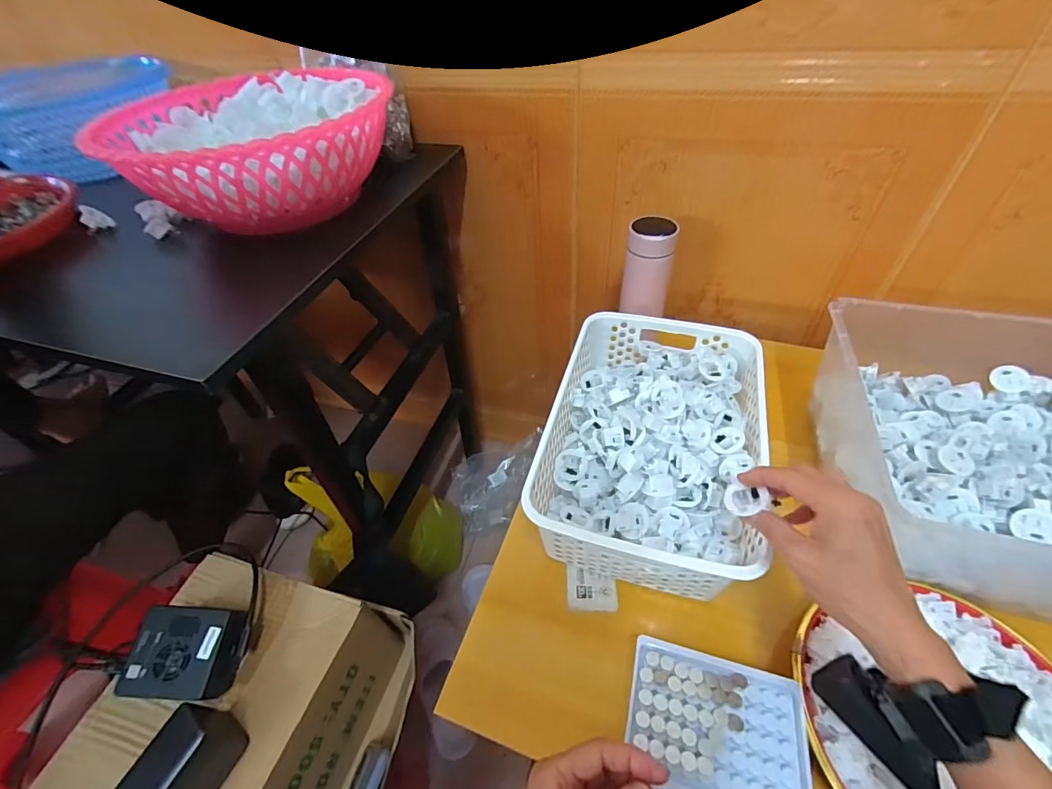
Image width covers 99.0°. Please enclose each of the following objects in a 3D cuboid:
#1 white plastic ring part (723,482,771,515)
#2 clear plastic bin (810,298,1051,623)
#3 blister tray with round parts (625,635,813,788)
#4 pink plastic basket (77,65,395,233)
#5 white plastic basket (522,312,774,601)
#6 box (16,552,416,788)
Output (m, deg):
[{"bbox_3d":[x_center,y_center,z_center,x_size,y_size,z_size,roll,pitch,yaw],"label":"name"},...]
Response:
[{"bbox_3d":[0.178,0.084,0.361,0.032,0.016,0.034,-28,23,25],"label":"white plastic ring part"},{"bbox_3d":[0.472,0.048,0.456,0.312,0.122,0.297,15,51,17],"label":"clear plastic bin"},{"bbox_3d":[0.147,0.259,0.348,0.129,0.014,0.104,10,50,14],"label":"blister tray with round parts"},{"bbox_3d":[-0.304,-0.287,0.525,0.285,0.101,0.315,-26,51,-18],"label":"pink plastic basket"},{"bbox_3d":[0.137,0.046,0.494,0.207,0.091,0.306,10,50,14],"label":"white plastic basket"},{"bbox_3d":[-0.291,0.365,0.427,0.233,0.174,0.335,5,49,10],"label":"box"}]

